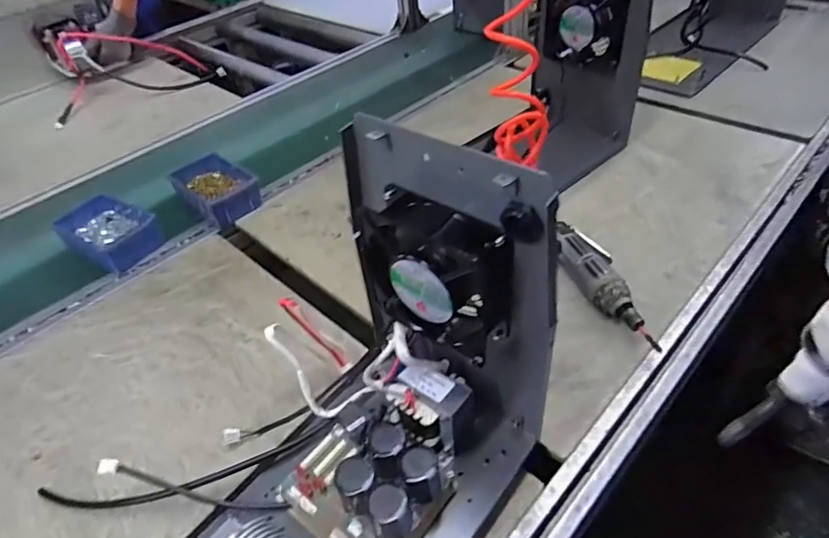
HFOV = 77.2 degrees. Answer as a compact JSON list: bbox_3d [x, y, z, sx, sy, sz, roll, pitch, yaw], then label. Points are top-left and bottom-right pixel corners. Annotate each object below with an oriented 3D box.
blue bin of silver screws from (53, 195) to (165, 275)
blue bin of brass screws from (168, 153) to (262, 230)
[{"bbox_3d":[-0.457,-0.054,0.792,0.151,0.050,0.098,20,50,26],"label":"blue bin of silver screws"},{"bbox_3d":[-0.318,-0.127,0.851,0.103,0.054,0.158,-33,49,-25],"label":"blue bin of brass screws"}]

